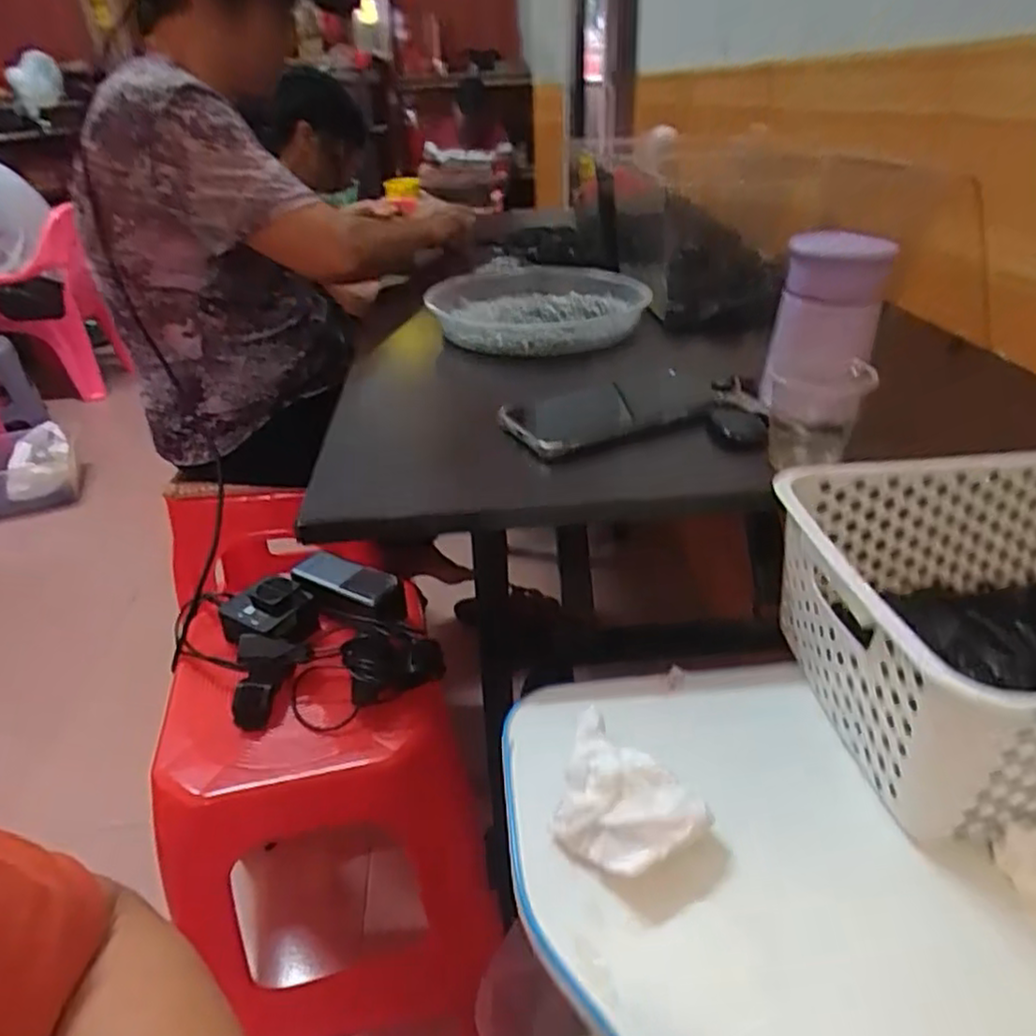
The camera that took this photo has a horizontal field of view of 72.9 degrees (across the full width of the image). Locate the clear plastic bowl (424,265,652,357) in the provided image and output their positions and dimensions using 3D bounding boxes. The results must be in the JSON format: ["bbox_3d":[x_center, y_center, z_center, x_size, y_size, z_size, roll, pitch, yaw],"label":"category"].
[{"bbox_3d":[0.017,-0.233,0.761,0.226,0.036,0.259,-9,32,-10],"label":"clear plastic bowl"}]

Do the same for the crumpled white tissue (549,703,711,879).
[{"bbox_3d":[0.046,0.141,0.358,0.061,0.032,0.084,-25,38,-32],"label":"crumpled white tissue"}]

